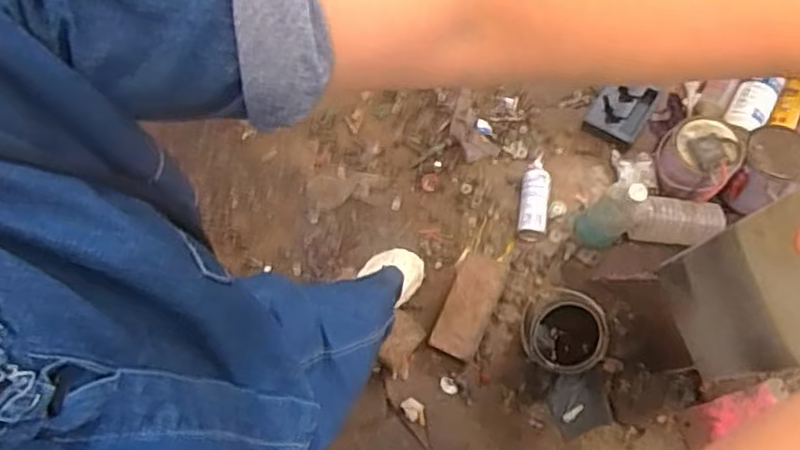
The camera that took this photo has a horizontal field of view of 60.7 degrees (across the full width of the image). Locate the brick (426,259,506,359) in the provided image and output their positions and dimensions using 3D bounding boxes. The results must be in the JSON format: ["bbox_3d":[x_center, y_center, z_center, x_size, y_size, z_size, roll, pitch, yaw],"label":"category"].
[{"bbox_3d":[0.157,0.177,1.529,0.107,0.070,0.241,24,70,5],"label":"brick"}]

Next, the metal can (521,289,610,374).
[{"bbox_3d":[0.351,0.237,1.473,0.151,0.166,0.166,1,70,-3],"label":"metal can"}]

